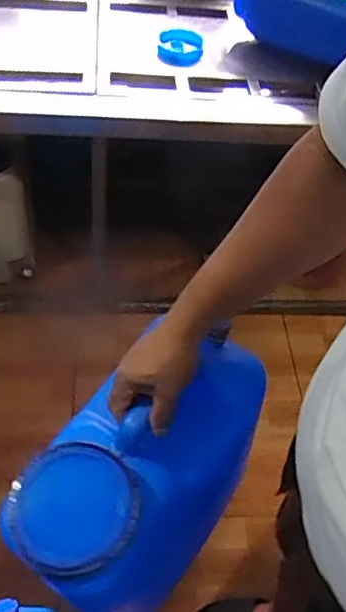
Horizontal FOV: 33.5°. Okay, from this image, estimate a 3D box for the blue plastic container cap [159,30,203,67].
[{"bbox_3d":[0.021,-0.690,1.525,0.115,0.056,0.129,7,48,-1],"label":"blue plastic container cap"}]

